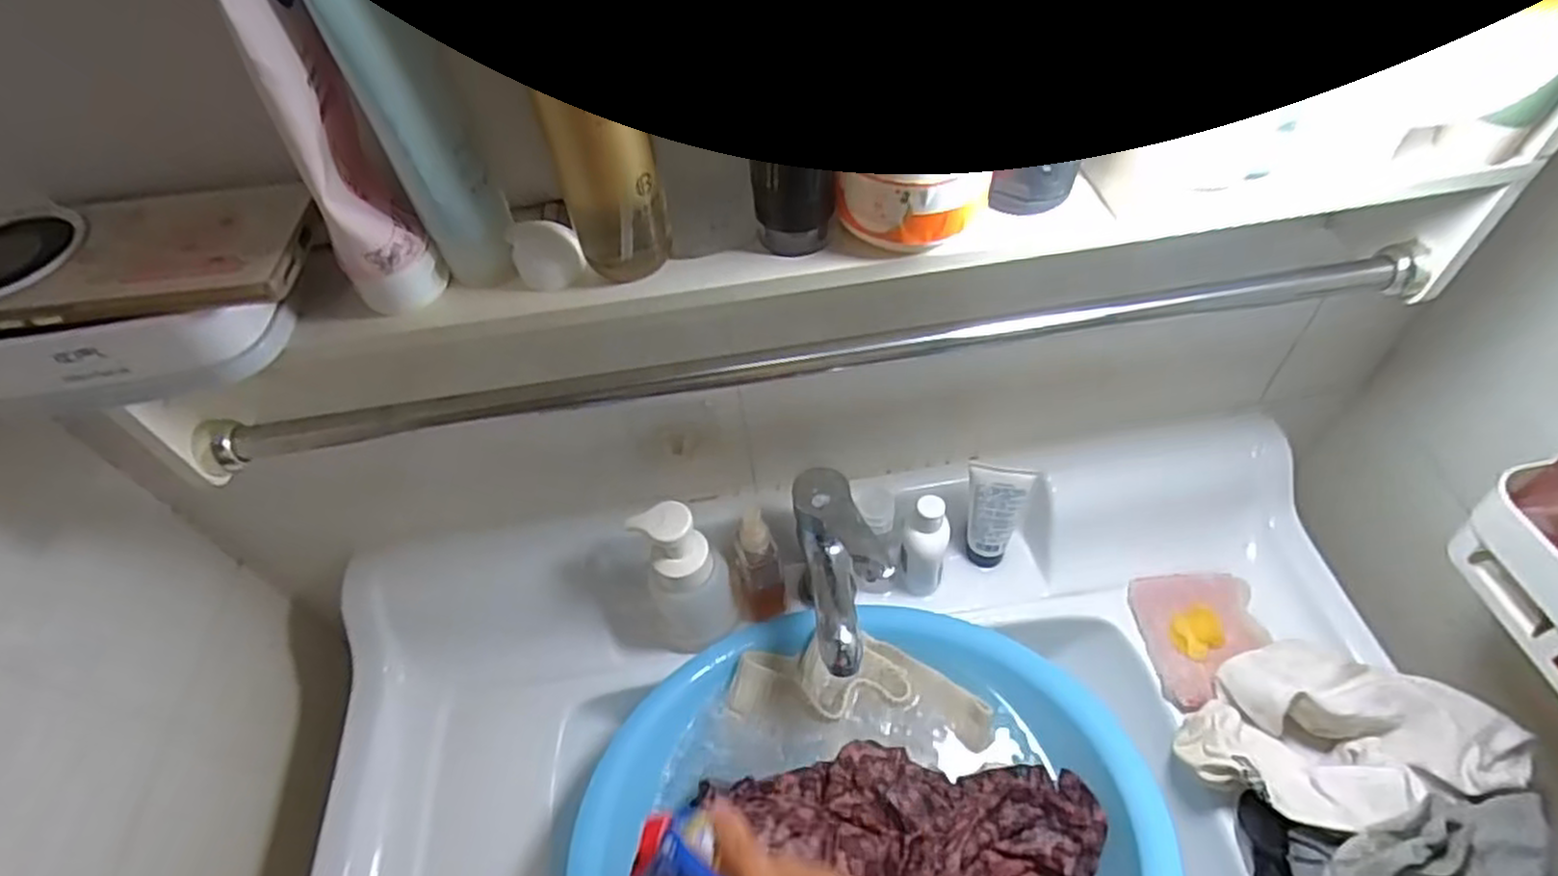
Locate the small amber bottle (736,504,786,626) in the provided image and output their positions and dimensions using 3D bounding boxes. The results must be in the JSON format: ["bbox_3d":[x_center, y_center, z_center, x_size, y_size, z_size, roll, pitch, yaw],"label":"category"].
[{"bbox_3d":[-0.016,0.104,0.602,0.034,0.124,0.032,-16,52,-7],"label":"small amber bottle"}]

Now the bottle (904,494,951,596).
[{"bbox_3d":[0.123,0.093,0.625,0.035,0.110,0.033,-3,51,3],"label":"bottle"}]

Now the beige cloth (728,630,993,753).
[{"bbox_3d":[0.065,0.197,0.598,0.197,0.022,0.075,5,52,9],"label":"beige cloth"}]

